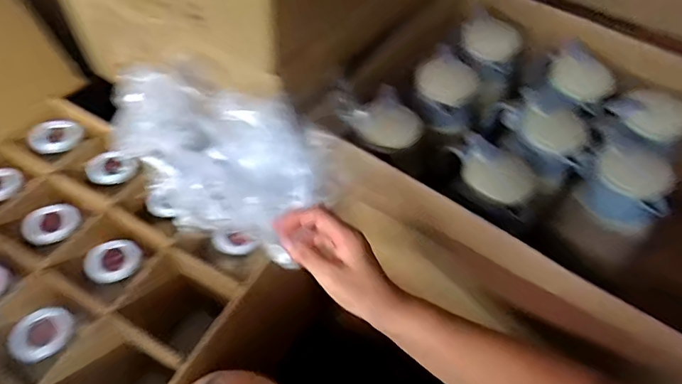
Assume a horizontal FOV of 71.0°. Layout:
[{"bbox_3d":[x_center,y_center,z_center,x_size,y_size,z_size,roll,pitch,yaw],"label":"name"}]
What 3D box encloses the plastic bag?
[{"bbox_3d":[-0.148,-0.043,0.603,0.270,0.141,0.149,24,53,14],"label":"plastic bag"}]

